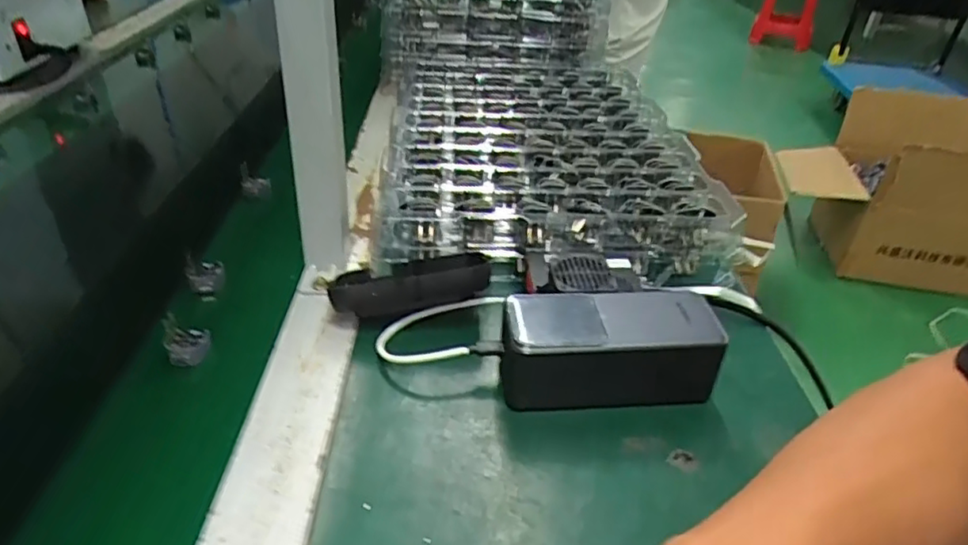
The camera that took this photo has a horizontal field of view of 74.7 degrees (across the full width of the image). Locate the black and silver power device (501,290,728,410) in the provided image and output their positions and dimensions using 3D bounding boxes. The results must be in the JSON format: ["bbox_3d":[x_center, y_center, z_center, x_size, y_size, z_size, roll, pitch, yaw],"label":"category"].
[{"bbox_3d":[0.075,0.049,0.397,0.132,0.057,0.056,1,34,-7],"label":"black and silver power device"}]

